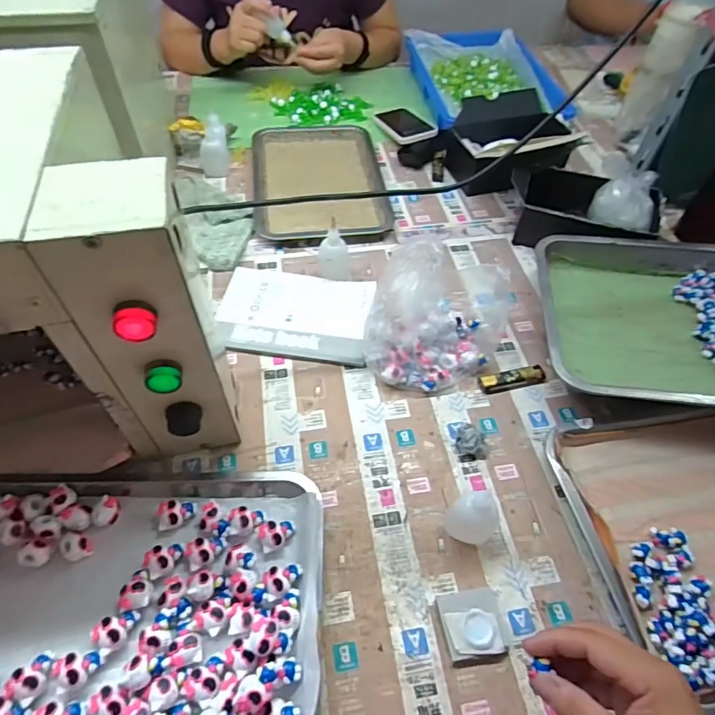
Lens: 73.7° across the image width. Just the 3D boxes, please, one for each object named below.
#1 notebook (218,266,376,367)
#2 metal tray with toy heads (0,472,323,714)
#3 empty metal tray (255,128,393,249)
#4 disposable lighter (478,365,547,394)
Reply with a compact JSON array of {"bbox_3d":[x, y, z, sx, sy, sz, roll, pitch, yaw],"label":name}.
[{"bbox_3d":[-0.080,-0.062,0.628,0.193,0.015,0.143,6,54,2],"label":"notebook"},{"bbox_3d":[-0.203,0.220,0.393,0.345,0.041,0.265,-1,54,-3],"label":"metal tray with toy heads"},{"bbox_3d":[-0.068,-0.310,0.807,0.209,0.021,0.323,-6,54,-6],"label":"empty metal tray"},{"bbox_3d":[0.188,0.026,0.576,0.081,0.014,0.024,-9,55,-9],"label":"disposable lighter"}]

